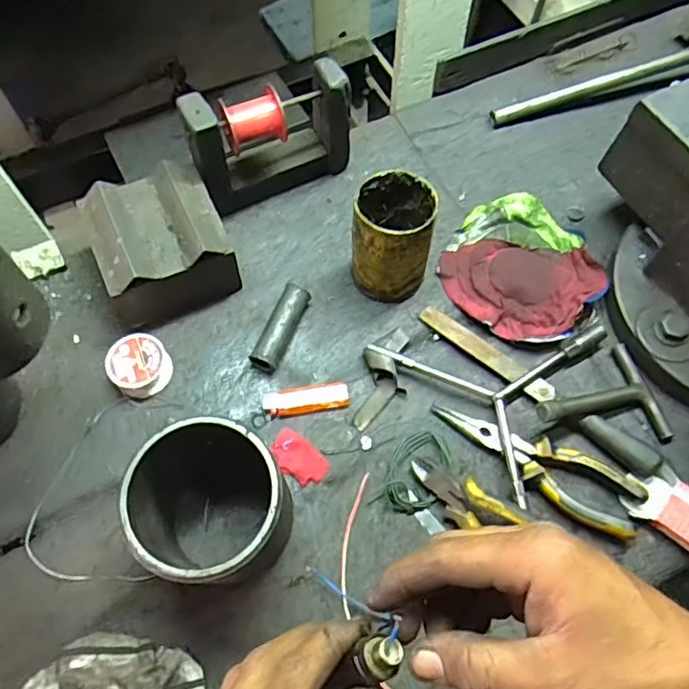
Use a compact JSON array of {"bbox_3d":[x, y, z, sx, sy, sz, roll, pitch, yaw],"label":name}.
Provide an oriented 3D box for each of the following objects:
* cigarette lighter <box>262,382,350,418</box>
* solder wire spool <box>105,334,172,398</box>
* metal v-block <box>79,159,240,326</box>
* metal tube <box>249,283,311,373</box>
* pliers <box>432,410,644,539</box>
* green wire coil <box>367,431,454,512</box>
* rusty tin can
[{"bbox_3d":[-0.037,0.053,0.559,0.080,0.013,0.025,-8,64,-4],"label":"cigarette lighter"},{"bbox_3d":[-0.196,0.020,0.559,0.053,0.032,0.053,0,64,0],"label":"solder wire spool"},{"bbox_3d":[-0.179,-0.094,0.579,0.119,0.097,0.119,-23,66,-11],"label":"metal v-block"},{"bbox_3d":[-0.062,-0.018,0.581,0.027,0.028,0.091,20,66,9],"label":"metal tube"},{"bbox_3d":[0.167,0.106,0.519,0.185,0.019,0.054,25,66,12],"label":"pliers"},{"bbox_3d":[0.065,0.114,0.525,0.051,0.015,0.083,26,67,12],"label":"green wire coil"},{"bbox_3d":[0.048,-0.102,0.574,0.070,0.109,0.077,0,64,0],"label":"rusty tin can"}]

